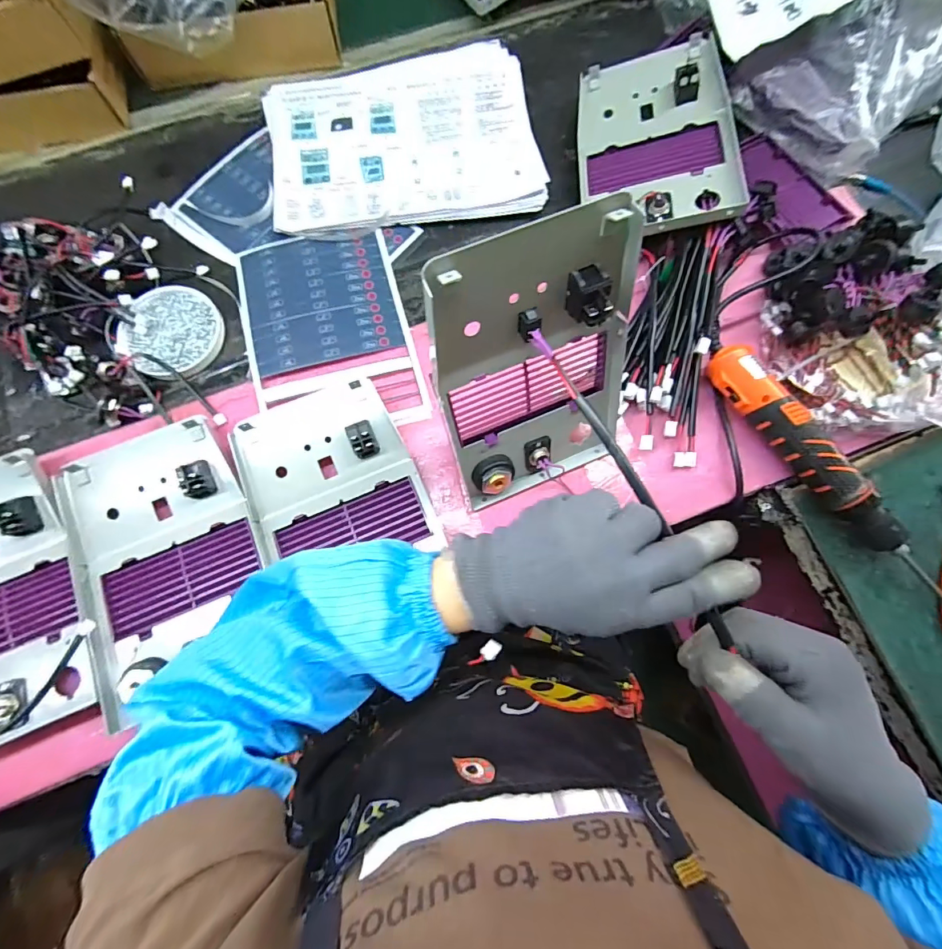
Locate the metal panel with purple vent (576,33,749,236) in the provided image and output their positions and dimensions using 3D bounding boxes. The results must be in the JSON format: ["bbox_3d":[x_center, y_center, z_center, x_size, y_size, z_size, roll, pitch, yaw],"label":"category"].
[{"bbox_3d":[0.192,-0.351,0.480,0.149,0.028,0.230,-5,74,21],"label":"metal panel with purple vent"}]

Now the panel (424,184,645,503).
[{"bbox_3d":[0.053,-0.072,0.344,0.153,0.229,0.038,-24,56,-7],"label":"panel"}]

